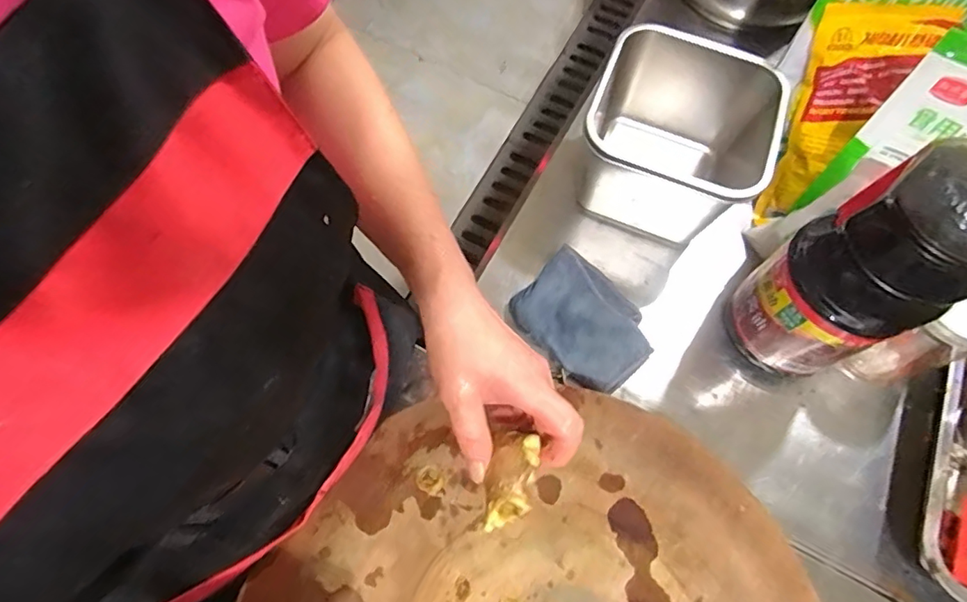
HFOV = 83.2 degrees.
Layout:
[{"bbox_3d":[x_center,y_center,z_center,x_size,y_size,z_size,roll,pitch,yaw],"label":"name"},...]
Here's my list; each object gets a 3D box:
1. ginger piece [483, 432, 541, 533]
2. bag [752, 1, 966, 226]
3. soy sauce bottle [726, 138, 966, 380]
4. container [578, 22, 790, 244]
[{"bbox_3d":[0.016,0.112,0.340,0.028,0.023,0.060,11,68,3],"label":"ginger piece"},{"bbox_3d":[0.358,-0.198,0.579,0.116,0.240,0.055,30,29,11],"label":"bag"},{"bbox_3d":[0.307,-0.025,0.433,0.087,0.286,0.114,-33,72,-14],"label":"soy sauce bottle"},{"bbox_3d":[0.207,-0.165,0.592,0.182,0.137,0.175,24,69,8],"label":"container"}]

